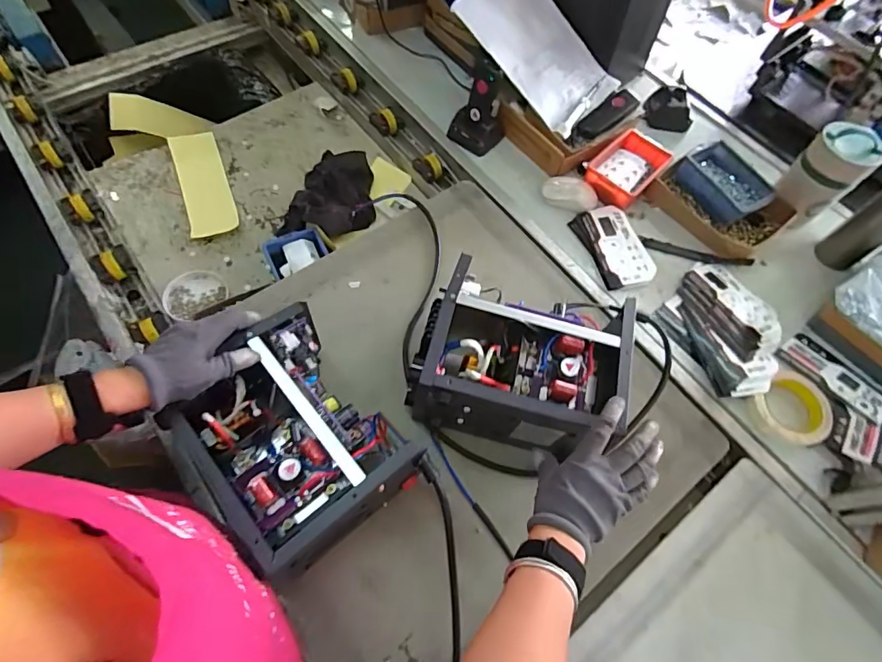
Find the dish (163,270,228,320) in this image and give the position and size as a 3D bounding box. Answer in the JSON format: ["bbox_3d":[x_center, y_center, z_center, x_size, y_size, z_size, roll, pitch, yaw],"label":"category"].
[{"bbox_3d":[-0.417,-0.064,0.800,0.097,0.012,0.081,-33,70,-19],"label":"dish"}]

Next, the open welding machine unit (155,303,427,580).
[{"bbox_3d":[-0.167,0.124,0.541,0.186,0.131,0.229,-35,70,-18],"label":"open welding machine unit"}]

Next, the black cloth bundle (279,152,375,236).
[{"bbox_3d":[-0.214,-0.274,0.892,0.167,0.060,0.231,-4,63,-6],"label":"black cloth bundle"}]

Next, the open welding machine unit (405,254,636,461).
[{"bbox_3d":[0.098,0.044,0.602,0.240,0.141,0.168,13,64,3],"label":"open welding machine unit"}]

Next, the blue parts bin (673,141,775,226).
[{"bbox_3d":[0.497,-0.254,0.840,0.108,0.056,0.148,-27,68,-15],"label":"blue parts bin"}]

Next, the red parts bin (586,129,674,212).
[{"bbox_3d":[0.335,-0.291,0.856,0.155,0.051,0.098,-41,72,-20],"label":"red parts bin"}]

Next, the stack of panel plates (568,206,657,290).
[{"bbox_3d":[0.293,-0.142,0.800,0.093,0.017,0.156,-17,66,-11],"label":"stack of panel plates"}]

